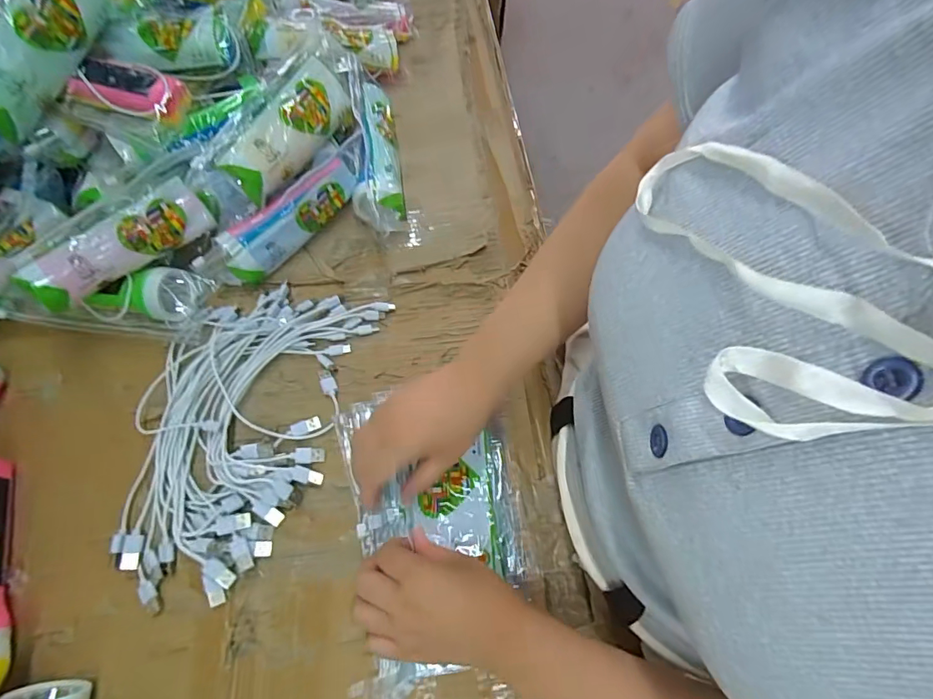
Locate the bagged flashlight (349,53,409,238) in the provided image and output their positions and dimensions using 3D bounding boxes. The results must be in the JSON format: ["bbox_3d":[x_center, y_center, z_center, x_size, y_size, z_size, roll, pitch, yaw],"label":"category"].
[{"bbox_3d":[-0.105,-0.224,0.541,0.055,0.071,0.233,-9,68,-3],"label":"bagged flashlight"}]

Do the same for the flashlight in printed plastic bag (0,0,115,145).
[{"bbox_3d":[-0.408,-0.282,0.439,0.051,0.063,0.173,27,87,11],"label":"flashlight in printed plastic bag"}]

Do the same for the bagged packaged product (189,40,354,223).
[{"bbox_3d":[-0.200,-0.228,0.508,0.058,0.072,0.193,29,71,13],"label":"bagged packaged product"}]

